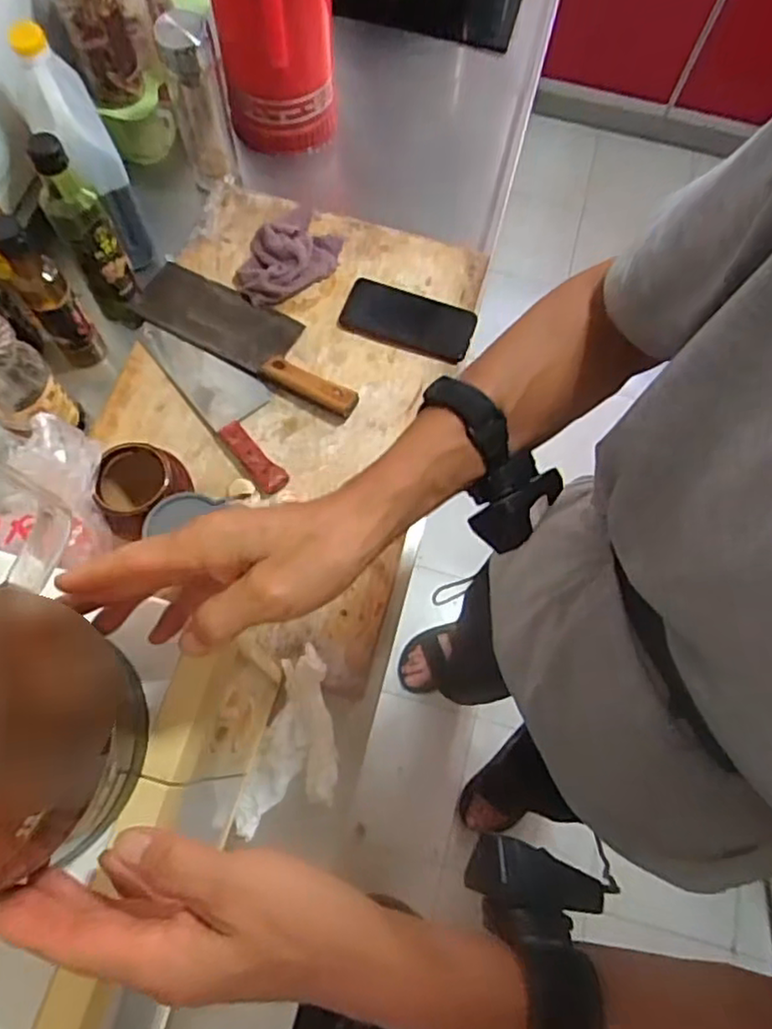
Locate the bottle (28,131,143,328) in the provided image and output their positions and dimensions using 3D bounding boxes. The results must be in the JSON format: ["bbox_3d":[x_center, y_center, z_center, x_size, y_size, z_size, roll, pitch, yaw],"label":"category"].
[{"bbox_3d":[-0.323,-0.301,0.718,0.055,0.221,0.055,2,70,-2],"label":"bottle"}]

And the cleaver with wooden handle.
[{"bbox_3d":[-0.166,-0.220,0.807,0.314,0.034,0.094,26,71,7],"label":"cleaver with wooden handle"}]

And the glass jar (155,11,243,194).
[{"bbox_3d":[-0.227,-0.499,0.799,0.060,0.190,0.069,-13,71,-7],"label":"glass jar"}]

